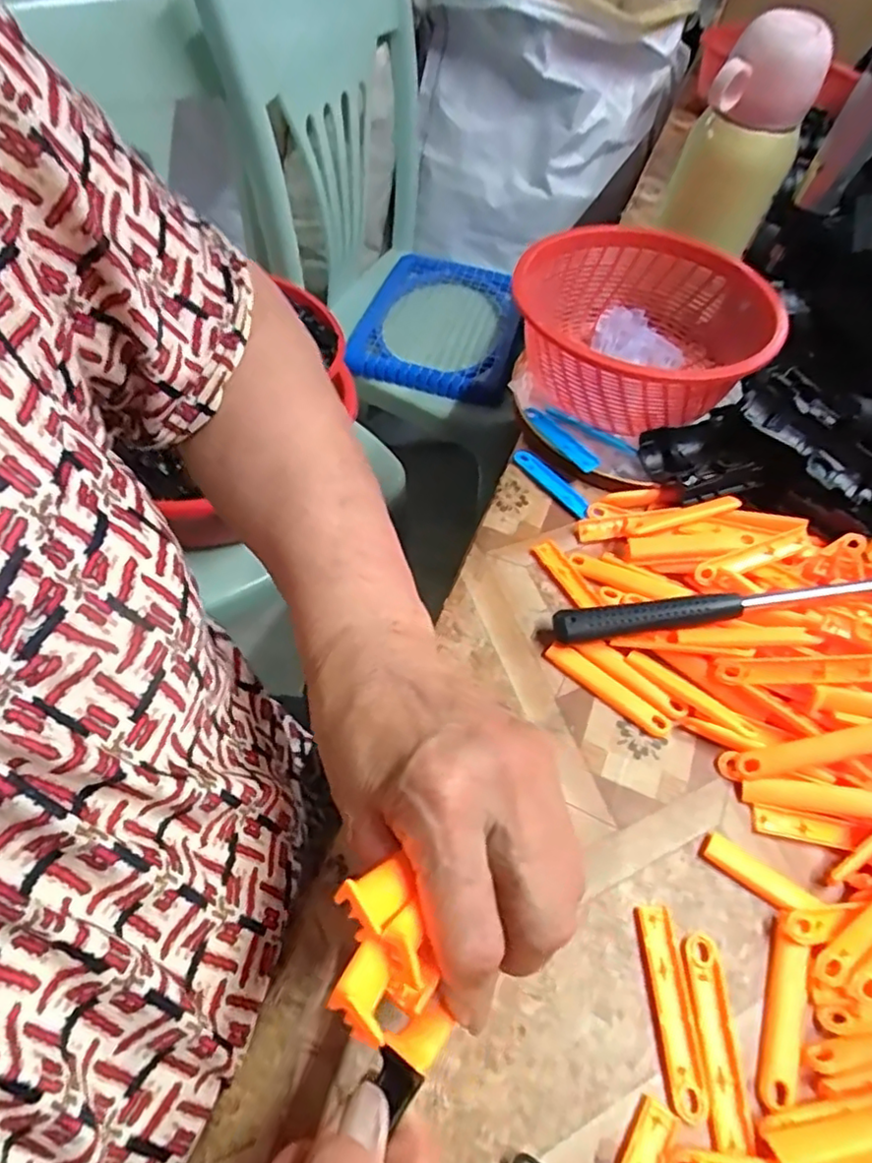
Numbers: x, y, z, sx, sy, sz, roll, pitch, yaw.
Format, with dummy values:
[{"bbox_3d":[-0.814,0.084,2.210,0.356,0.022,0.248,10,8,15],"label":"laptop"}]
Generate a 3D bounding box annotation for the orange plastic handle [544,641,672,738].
[{"bbox_3d":[0.095,0.058,0.355,0.076,0.006,0.014,36,60,18],"label":"orange plastic handle"}]

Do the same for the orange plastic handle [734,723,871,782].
[{"bbox_3d":[0.194,0.089,0.330,0.077,0.015,0.016,-17,56,11],"label":"orange plastic handle"}]

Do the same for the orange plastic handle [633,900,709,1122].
[{"bbox_3d":[0.100,0.180,0.272,0.015,0.004,0.074,0,56,-5],"label":"orange plastic handle"}]

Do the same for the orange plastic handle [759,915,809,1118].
[{"bbox_3d":[0.150,0.184,0.275,0.015,0.007,0.072,21,57,9],"label":"orange plastic handle"}]

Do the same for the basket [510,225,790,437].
[{"bbox_3d":[0.148,-0.179,0.472,0.171,0.082,0.182,2,56,-3],"label":"basket"}]

